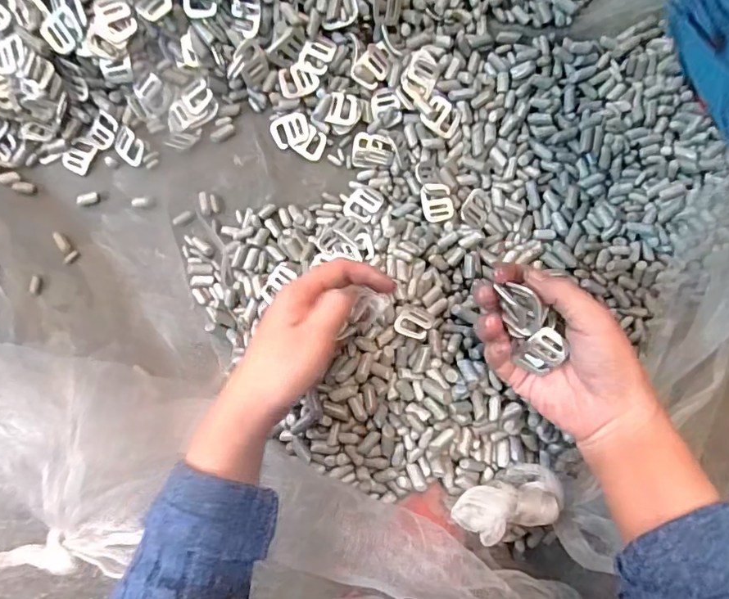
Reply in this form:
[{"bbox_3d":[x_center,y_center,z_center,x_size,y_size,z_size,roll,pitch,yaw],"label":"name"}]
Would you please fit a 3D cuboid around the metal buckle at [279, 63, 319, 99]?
[{"bbox_3d":[-0.057,-0.189,0.419,0.033,0.004,0.025,-19,109,-6],"label":"metal buckle"}]

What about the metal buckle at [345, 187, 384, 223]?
[{"bbox_3d":[-0.001,-0.083,0.426,0.028,0.005,0.032,29,87,11],"label":"metal buckle"}]

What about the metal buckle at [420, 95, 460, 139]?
[{"bbox_3d":[0.068,-0.160,0.425,0.031,0.009,0.027,33,88,1],"label":"metal buckle"}]

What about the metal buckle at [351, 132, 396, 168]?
[{"bbox_3d":[0.008,-0.133,0.430,0.037,0.007,0.031,5,88,0],"label":"metal buckle"}]

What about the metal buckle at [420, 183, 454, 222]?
[{"bbox_3d":[0.063,-0.084,0.421,0.026,0.004,0.032,-9,94,-4],"label":"metal buckle"}]

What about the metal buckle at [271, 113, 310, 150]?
[{"bbox_3d":[-0.066,-0.150,0.432,0.033,0.006,0.028,-8,88,-1],"label":"metal buckle"}]

